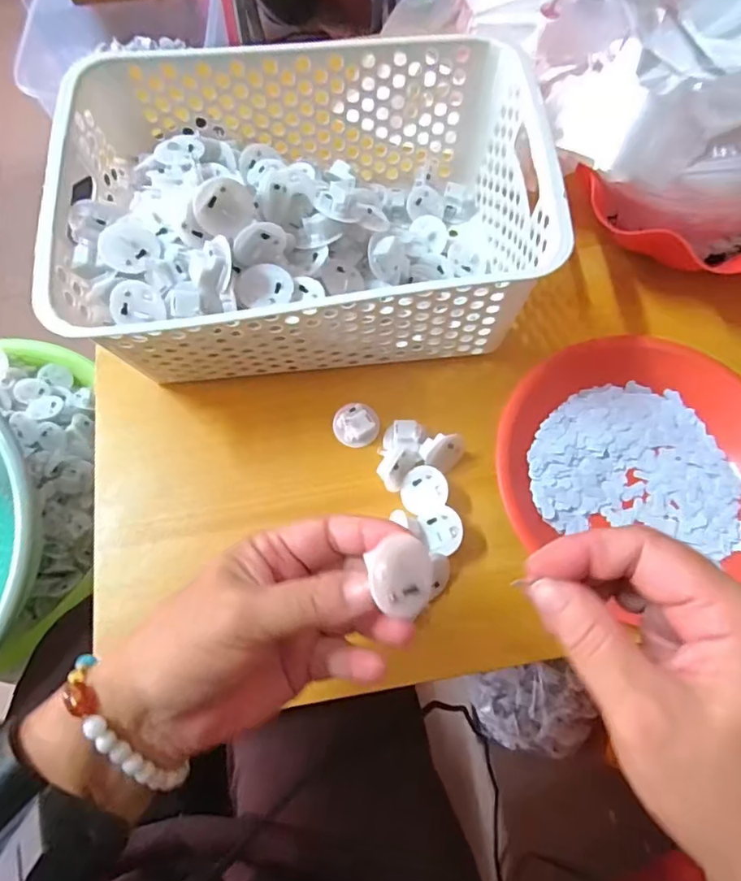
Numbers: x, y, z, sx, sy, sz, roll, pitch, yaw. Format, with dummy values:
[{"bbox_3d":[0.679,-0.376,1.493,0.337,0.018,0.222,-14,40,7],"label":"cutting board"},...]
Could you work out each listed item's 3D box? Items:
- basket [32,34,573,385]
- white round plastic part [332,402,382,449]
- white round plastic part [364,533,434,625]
[{"bbox_3d":[-0.041,-0.152,0.391,0.303,0.122,0.201,-9,69,-2],"label":"basket"},{"bbox_3d":[-0.010,-0.012,0.397,0.032,0.019,0.030,0,68,1],"label":"white round plastic part"},{"bbox_3d":[0.010,0.056,0.232,0.030,0.017,0.029,45,60,-16],"label":"white round plastic part"}]

